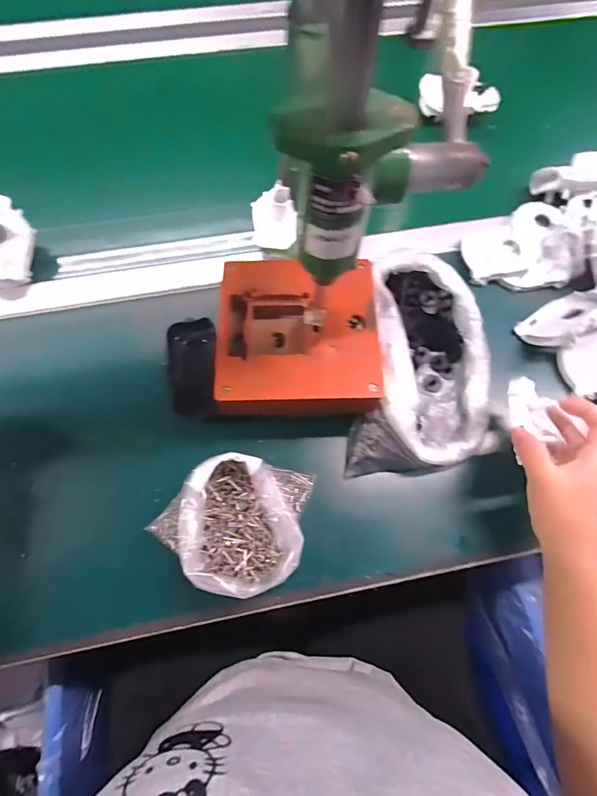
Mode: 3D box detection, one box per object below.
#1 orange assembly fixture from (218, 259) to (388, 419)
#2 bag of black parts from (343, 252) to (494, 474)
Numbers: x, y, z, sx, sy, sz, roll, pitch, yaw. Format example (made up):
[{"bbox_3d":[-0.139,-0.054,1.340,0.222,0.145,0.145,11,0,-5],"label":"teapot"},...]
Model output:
[{"bbox_3d":[-0.001,-0.055,0.417,0.150,0.069,0.160,-3,69,-2],"label":"orange assembly fixture"},{"bbox_3d":[0.134,-0.032,0.418,0.138,0.057,0.231,9,69,3],"label":"bag of black parts"}]

